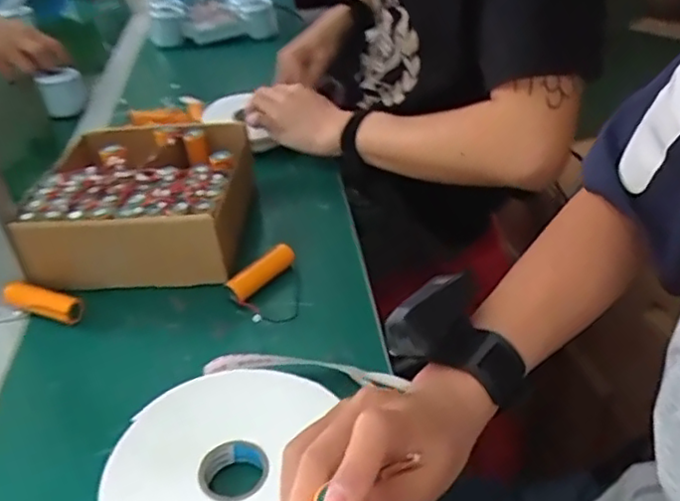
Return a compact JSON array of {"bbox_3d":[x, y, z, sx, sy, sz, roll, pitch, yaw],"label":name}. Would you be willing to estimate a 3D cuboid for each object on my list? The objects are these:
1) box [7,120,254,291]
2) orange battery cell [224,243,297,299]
[{"bbox_3d":[-0.190,-0.052,0.635,0.189,0.076,0.202,-2,36,4],"label":"box"},{"bbox_3d":[-0.069,0.017,0.569,0.016,0.019,0.076,21,43,31],"label":"orange battery cell"}]

